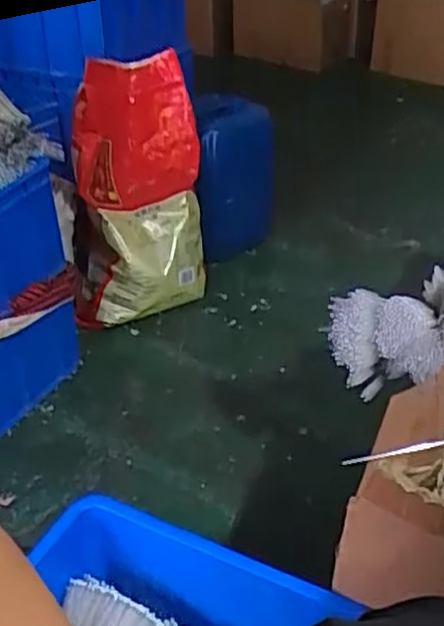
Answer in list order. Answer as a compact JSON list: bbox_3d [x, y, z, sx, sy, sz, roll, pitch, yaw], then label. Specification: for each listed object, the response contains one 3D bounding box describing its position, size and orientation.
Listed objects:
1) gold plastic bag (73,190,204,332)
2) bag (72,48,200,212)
[{"bbox_3d":[-0.191,-0.111,1.667,0.303,0.265,0.123,-3,34,-4],"label":"gold plastic bag"},{"bbox_3d":[-0.194,-0.390,1.591,0.279,0.343,0.130,-8,35,-12],"label":"bag"}]

